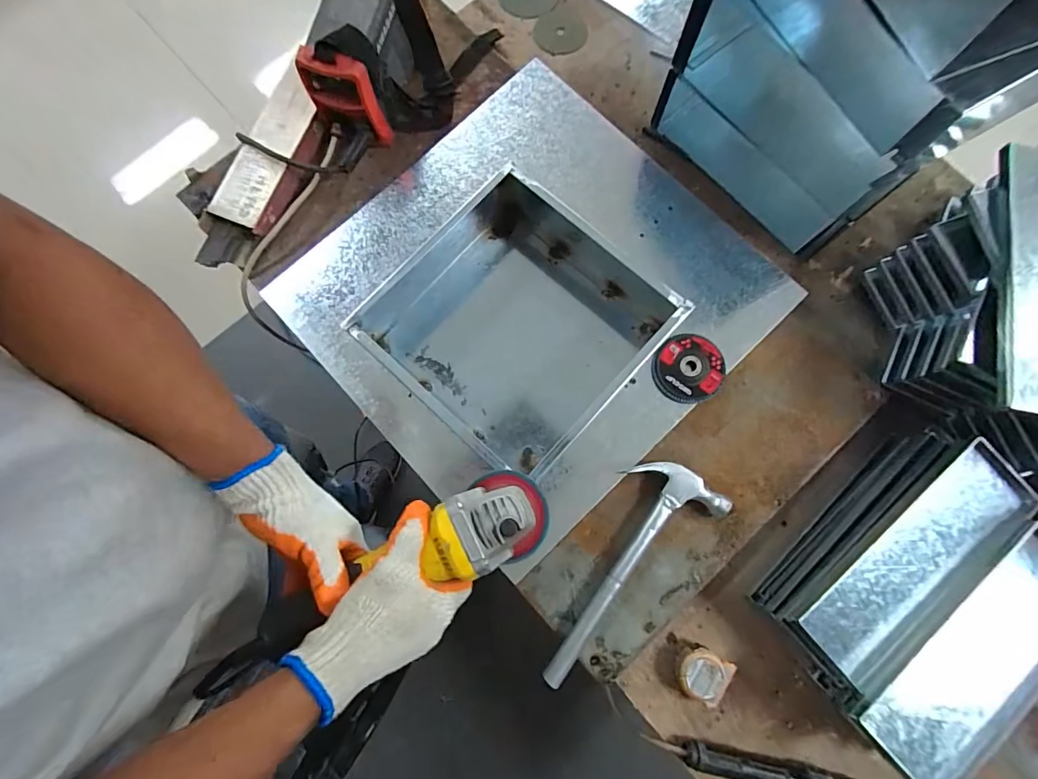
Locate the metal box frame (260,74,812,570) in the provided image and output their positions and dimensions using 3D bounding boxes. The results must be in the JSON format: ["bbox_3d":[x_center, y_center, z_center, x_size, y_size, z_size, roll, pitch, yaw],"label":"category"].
[{"bbox_3d":[0.010,-0.148,0.629,0.570,0.125,0.553,-44,82,-6],"label":"metal box frame"}]

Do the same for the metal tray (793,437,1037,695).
[{"bbox_3d":[0.448,0.192,0.511,0.310,0.019,0.105,-40,81,-7],"label":"metal tray"}]

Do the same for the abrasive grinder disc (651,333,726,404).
[{"bbox_3d":[0.234,-0.029,0.620,0.100,0.016,0.091,0,80,1],"label":"abrasive grinder disc"}]

